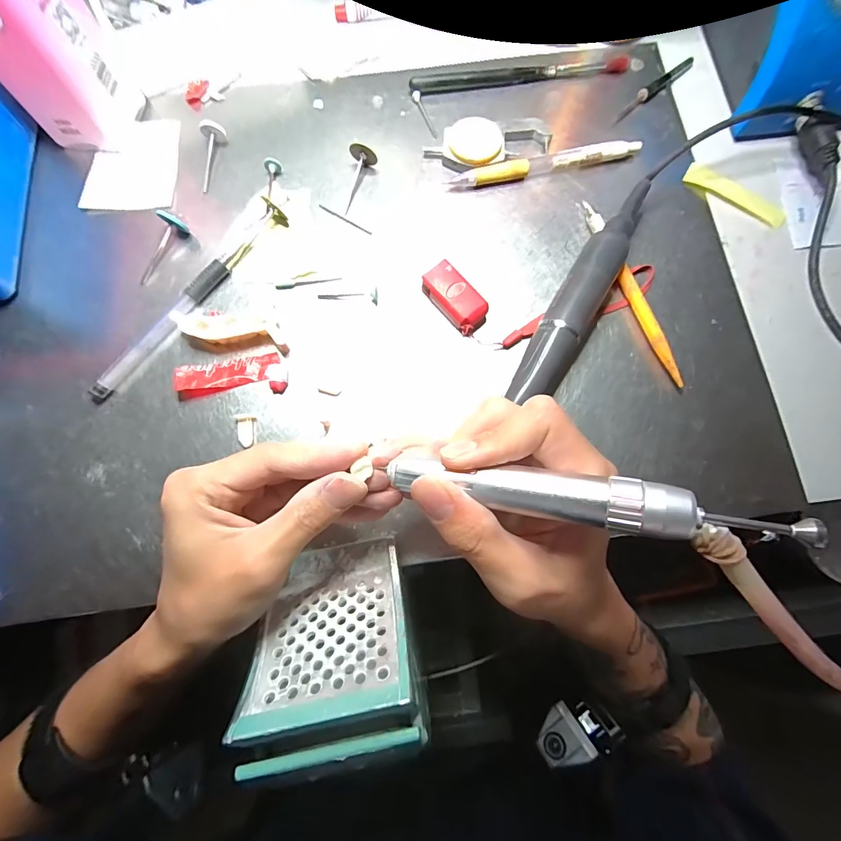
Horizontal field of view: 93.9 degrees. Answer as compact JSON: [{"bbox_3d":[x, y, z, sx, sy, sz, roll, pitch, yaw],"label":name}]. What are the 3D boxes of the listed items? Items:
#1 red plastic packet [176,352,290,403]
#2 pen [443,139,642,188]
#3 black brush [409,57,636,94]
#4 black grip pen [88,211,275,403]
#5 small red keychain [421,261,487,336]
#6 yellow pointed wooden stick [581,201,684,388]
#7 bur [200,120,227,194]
[{"bbox_3d":[-0.117,-0.028,0.244,0.066,0.010,0.025,-4,78,-2],"label":"red plastic packet"},{"bbox_3d":[0.089,-0.182,0.280,0.138,0.013,0.012,-14,79,-4],"label":"pen"},{"bbox_3d":[0.076,-0.264,0.300,0.167,0.008,0.015,-9,79,-3],"label":"black brush"},{"bbox_3d":[-0.151,-0.077,0.252,0.014,0.013,0.162,35,80,6],"label":"black grip pen"},{"bbox_3d":[0.021,-0.076,0.253,0.025,0.019,0.044,-41,82,-8],"label":"small red keychain"},{"bbox_3d":[0.139,-0.087,0.261,0.008,0.009,0.140,-20,79,-5],"label":"yellow pointed wooden stick"},{"bbox_3d":[-0.149,-0.187,0.279,0.013,0.017,0.049,3,78,0],"label":"bur"}]

